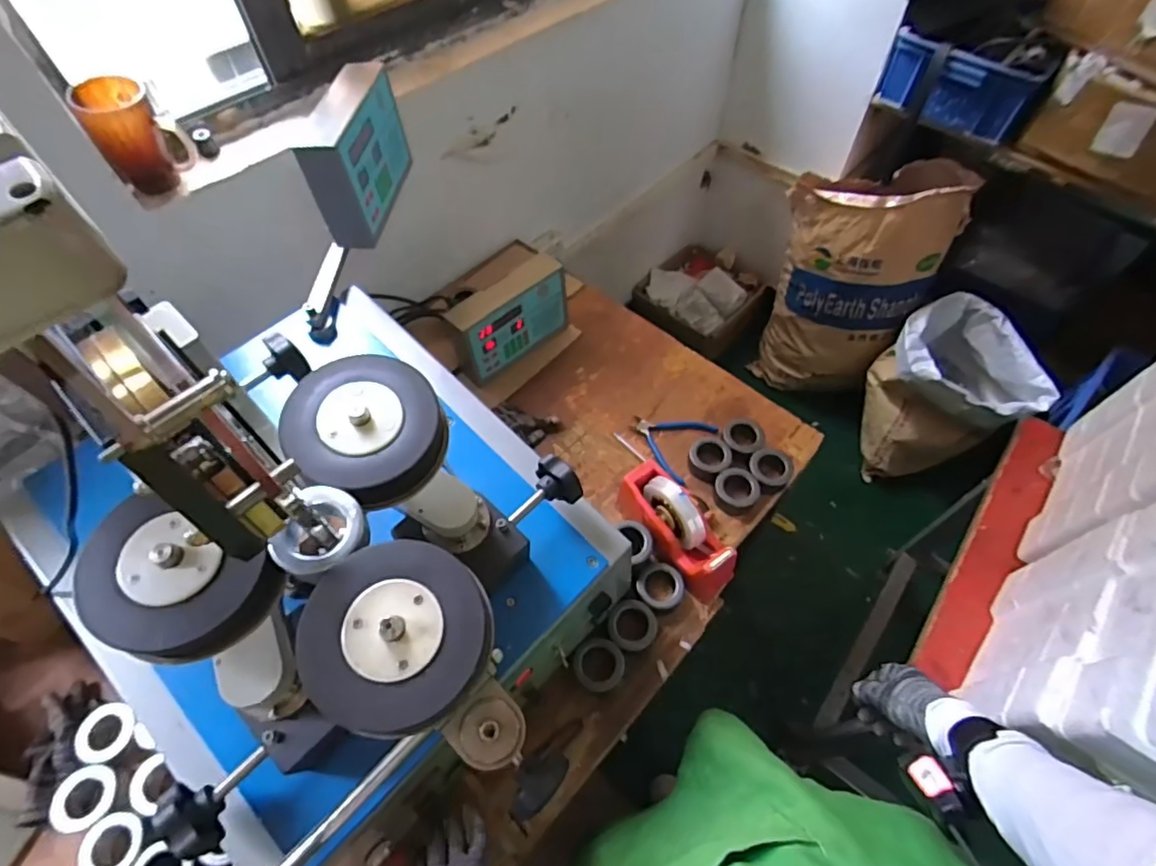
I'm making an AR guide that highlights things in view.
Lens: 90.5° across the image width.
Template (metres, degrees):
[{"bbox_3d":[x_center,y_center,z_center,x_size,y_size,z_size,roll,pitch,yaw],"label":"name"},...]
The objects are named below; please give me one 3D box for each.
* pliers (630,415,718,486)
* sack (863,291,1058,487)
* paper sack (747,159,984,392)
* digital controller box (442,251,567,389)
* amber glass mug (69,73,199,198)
[{"bbox_3d":[0.150,0.010,0.984,0.132,0.025,0.121,31,62,18],"label":"pliers"},{"bbox_3d":[0.995,-0.110,1.585,0.306,0.388,0.339,-6,57,-4],"label":"sack"},{"bbox_3d":[0.744,-0.412,1.615,0.394,0.655,0.275,26,61,16],"label":"paper sack"},{"bbox_3d":[-0.124,-0.208,1.054,0.228,0.151,0.076,-36,64,-21],"label":"digital controller box"},{"bbox_3d":[-0.562,-0.381,0.738,0.091,0.119,0.069,-31,62,-18],"label":"amber glass mug"}]

